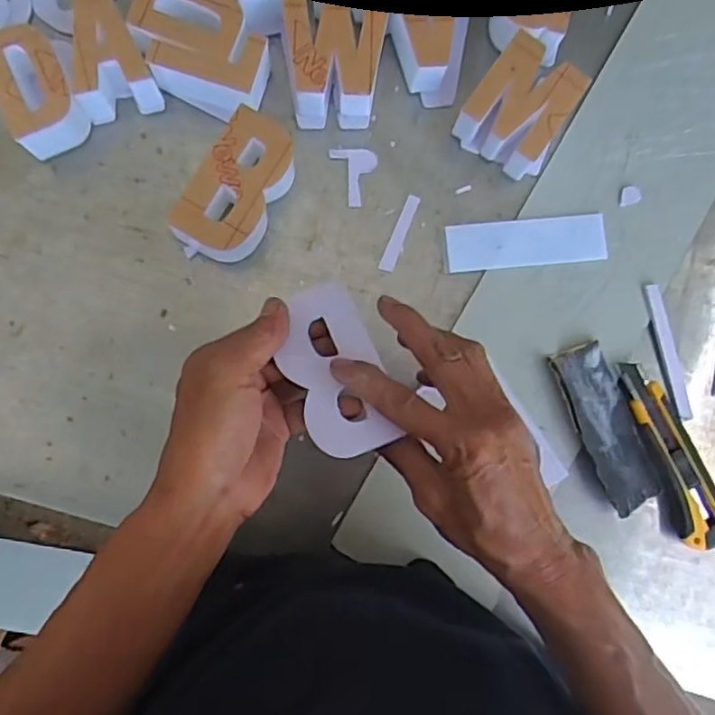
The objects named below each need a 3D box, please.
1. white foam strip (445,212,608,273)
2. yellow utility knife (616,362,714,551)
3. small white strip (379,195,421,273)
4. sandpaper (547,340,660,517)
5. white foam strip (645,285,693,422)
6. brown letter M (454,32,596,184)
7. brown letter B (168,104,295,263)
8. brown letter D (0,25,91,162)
[{"bbox_3d":[0.139,-0.095,0.525,0.131,0.007,0.039,-6,87,-4],"label":"white foam strip"},{"bbox_3d":[0.257,0.076,0.516,0.041,0.018,0.155,-20,88,-5],"label":"yellow utility knife"},{"bbox_3d":[0.036,-0.102,0.526,0.012,0.004,0.067,23,85,-2],"label":"small white strip"},{"bbox_3d":[0.200,0.056,0.514,0.048,0.020,0.137,-22,88,-5],"label":"sandpaper"},{"bbox_3d":[0.259,-0.004,0.528,0.014,0.005,0.114,-14,87,-4],"label":"white foam strip"},{"bbox_3d":[0.130,-0.199,0.514,0.075,0.045,0.084,30,85,-1],"label":"brown letter M"},{"bbox_3d":[-0.094,-0.131,0.501,0.056,0.043,0.112,29,85,-2],"label":"brown letter B"},{"bbox_3d":[-0.245,-0.205,0.492,0.055,0.045,0.080,-27,89,-5],"label":"brown letter D"}]

